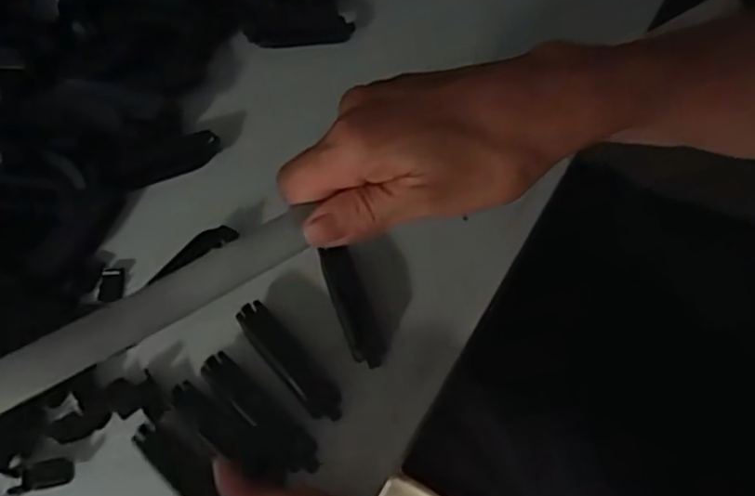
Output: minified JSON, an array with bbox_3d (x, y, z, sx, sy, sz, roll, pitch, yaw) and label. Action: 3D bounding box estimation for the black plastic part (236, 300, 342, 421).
[{"bbox_3d":[-0.045,0.058,0.359,0.017,0.007,0.073,-38,75,-17],"label":"black plastic part"}]

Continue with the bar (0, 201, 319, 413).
[{"bbox_3d":[-0.092,0.025,0.268,0.147,0.005,0.019,-29,94,-20],"label":"bar"}]

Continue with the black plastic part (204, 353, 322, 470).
[{"bbox_3d":[-0.059,0.082,0.351,0.076,0.013,0.018,37,68,24],"label":"black plastic part"}]

